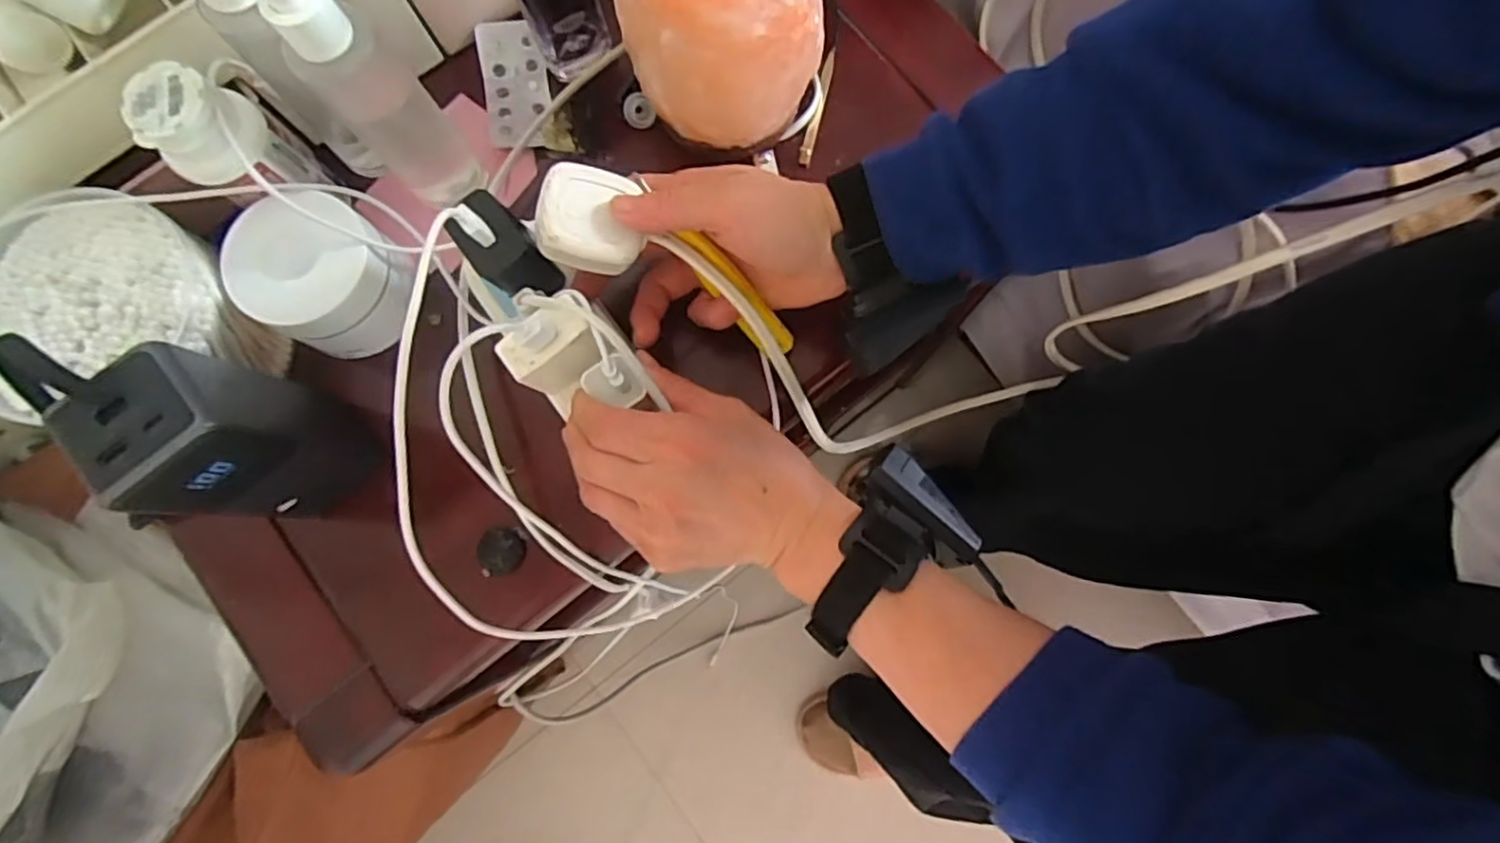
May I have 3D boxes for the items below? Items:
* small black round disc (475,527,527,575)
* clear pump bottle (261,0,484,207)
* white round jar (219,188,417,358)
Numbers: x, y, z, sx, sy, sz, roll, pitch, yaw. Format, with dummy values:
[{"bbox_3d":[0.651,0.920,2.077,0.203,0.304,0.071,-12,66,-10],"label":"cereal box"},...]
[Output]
[{"bbox_3d":[-0.142,0.074,0.384,0.026,0.007,0.027,13,80,3],"label":"small black round disc"},{"bbox_3d":[-0.191,-0.167,0.346,0.043,0.158,0.033,-32,81,-5],"label":"clear pump bottle"},{"bbox_3d":[-0.239,-0.080,0.376,0.077,0.059,0.074,0,80,1],"label":"white round jar"}]

